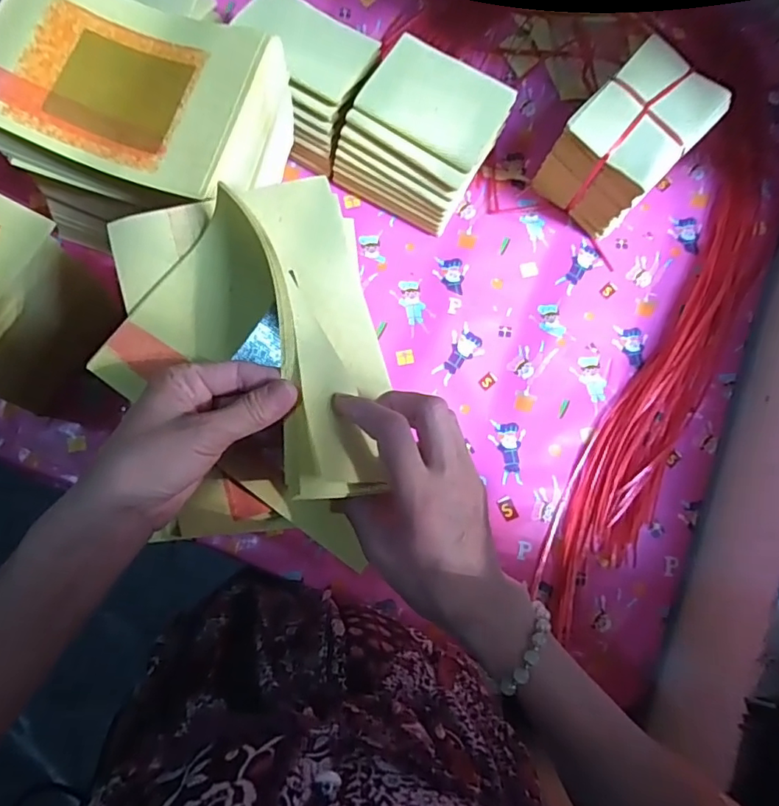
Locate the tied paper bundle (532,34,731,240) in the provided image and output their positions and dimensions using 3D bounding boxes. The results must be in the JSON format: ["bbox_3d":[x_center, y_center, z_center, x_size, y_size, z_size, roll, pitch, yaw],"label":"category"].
[{"bbox_3d":[0.294,-0.322,0.665,0.121,0.134,0.162,43,81,2],"label":"tied paper bundle"}]

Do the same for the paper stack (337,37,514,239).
[{"bbox_3d":[0.042,-0.327,0.648,0.165,0.097,0.166,27,80,0],"label":"paper stack"}]

